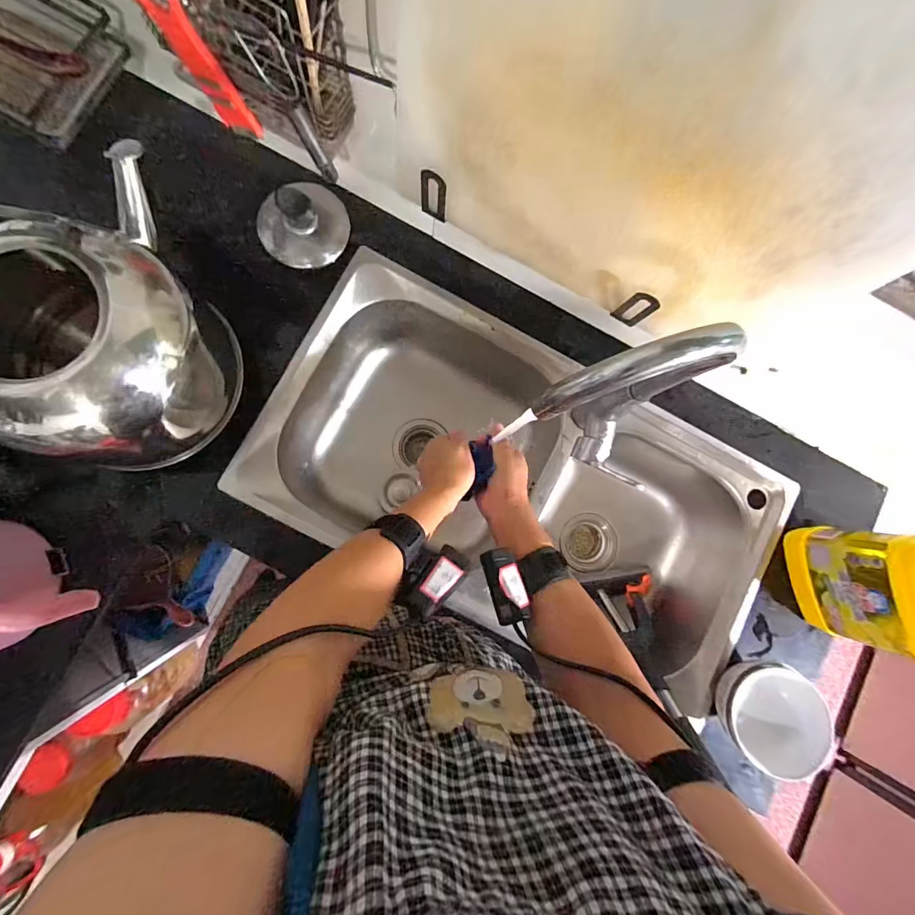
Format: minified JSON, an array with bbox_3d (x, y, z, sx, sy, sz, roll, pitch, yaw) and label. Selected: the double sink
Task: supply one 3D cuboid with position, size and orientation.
[{"bbox_3d":[0.089,0.035,0.698,0.734,0.234,0.382,26,84,-5],"label":"double sink"}]

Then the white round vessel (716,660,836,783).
[{"bbox_3d":[0.401,0.328,0.548,0.134,0.064,0.120,35,84,-4],"label":"white round vessel"}]

